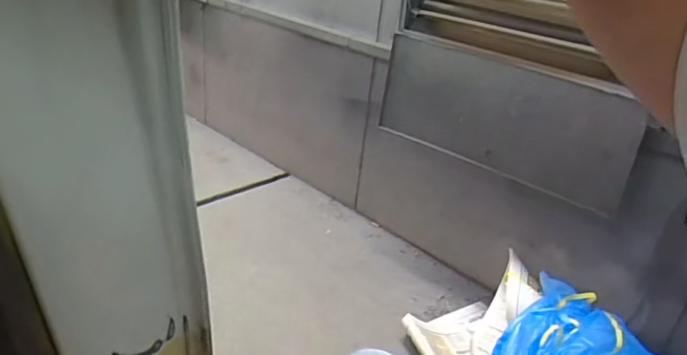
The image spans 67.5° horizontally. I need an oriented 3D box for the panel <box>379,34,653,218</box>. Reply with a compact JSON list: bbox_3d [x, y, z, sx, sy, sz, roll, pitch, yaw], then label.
[{"bbox_3d":[0.352,-0.140,1.196,0.587,0.253,0.026,25,30,31],"label":"panel"}]

